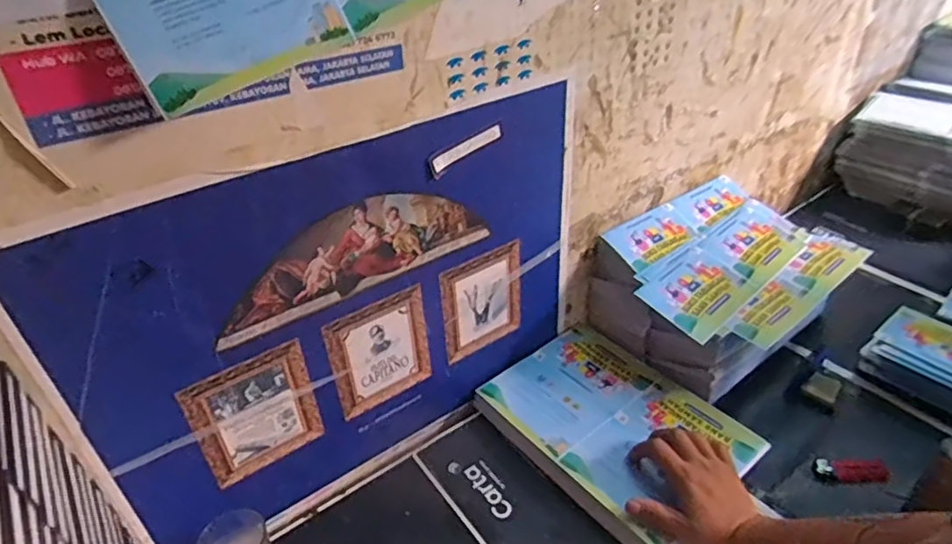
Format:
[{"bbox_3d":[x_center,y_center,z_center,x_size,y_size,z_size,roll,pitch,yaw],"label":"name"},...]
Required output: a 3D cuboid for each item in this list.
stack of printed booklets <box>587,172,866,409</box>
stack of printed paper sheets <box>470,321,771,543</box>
[{"bbox_3d":[0.363,0.018,0.876,0.316,0.160,0.249,-25,40,-28],"label":"stack of printed booklets"},{"bbox_3d":[0.173,0.191,0.747,0.208,0.037,0.295,-27,40,-29],"label":"stack of printed paper sheets"}]

